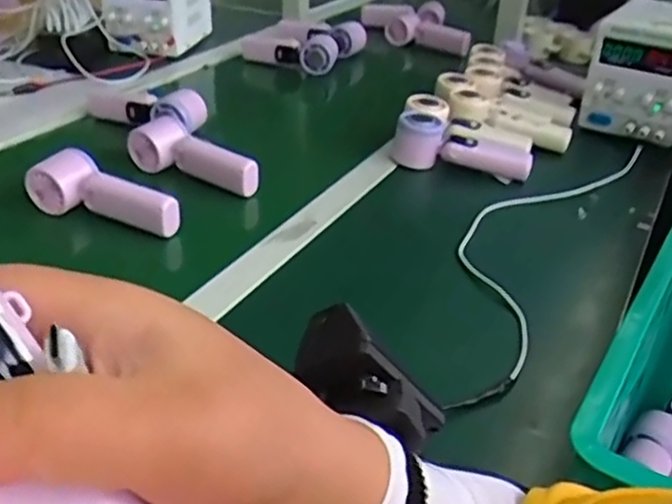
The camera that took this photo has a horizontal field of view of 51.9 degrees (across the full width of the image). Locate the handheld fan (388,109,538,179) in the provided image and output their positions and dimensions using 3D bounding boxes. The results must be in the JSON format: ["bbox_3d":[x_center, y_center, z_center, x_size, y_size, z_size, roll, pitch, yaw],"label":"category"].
[{"bbox_3d":[0.157,-0.131,0.876,0.179,0.060,0.060,13,33,14],"label":"handheld fan"}]

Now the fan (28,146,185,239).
[{"bbox_3d":[-0.241,-0.063,0.713,0.168,0.055,0.044,18,34,20],"label":"fan"}]

